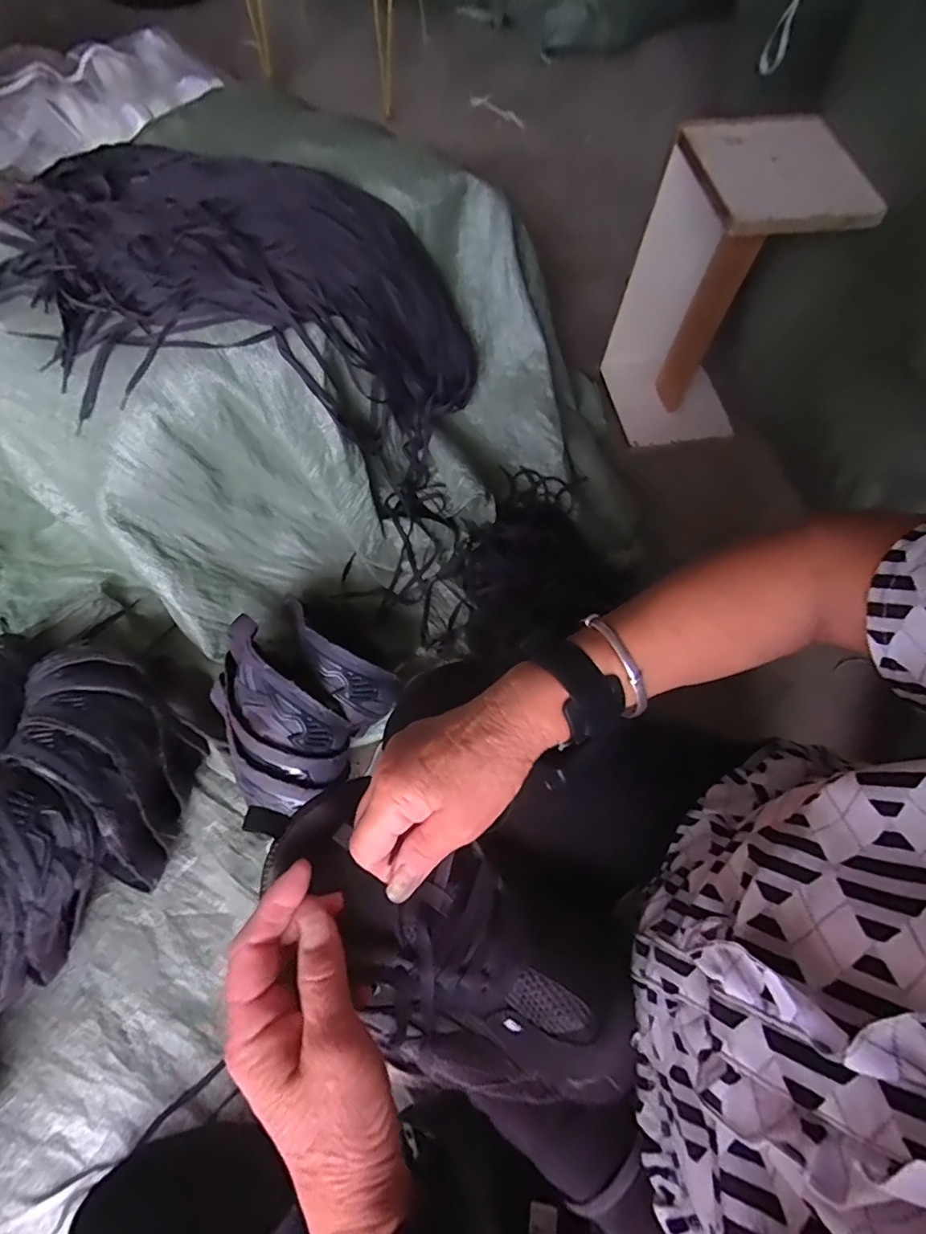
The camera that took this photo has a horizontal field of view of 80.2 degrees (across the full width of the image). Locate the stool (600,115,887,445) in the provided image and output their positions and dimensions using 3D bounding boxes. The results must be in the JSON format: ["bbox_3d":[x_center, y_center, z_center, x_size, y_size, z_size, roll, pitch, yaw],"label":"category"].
[{"bbox_3d":[0.407,-0.510,0.949,0.222,0.495,0.183,-11,68,-8],"label":"stool"}]

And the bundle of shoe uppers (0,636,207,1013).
[{"bbox_3d":[-0.511,0.192,0.626,0.327,0.237,0.329,1,67,-3],"label":"bundle of shoe uppers"}]

